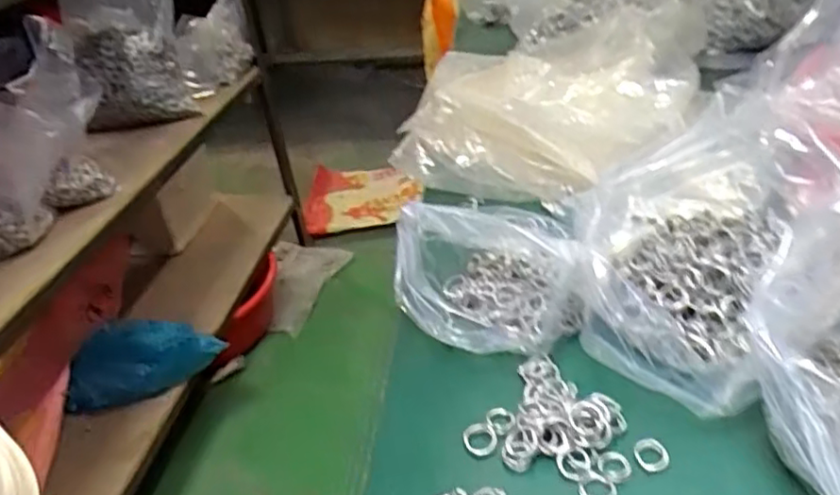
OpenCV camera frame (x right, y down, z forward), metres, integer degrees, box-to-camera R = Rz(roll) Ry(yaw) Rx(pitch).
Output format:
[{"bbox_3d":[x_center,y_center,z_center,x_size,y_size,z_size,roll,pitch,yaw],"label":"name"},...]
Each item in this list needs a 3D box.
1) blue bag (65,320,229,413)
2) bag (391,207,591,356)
[{"bbox_3d":[-0.528,0.210,1.212,0.274,0.119,0.119,-10,34,-3],"label":"blue bag"},{"bbox_3d":[0.053,0.019,0.512,0.142,0.081,0.126,-10,34,-5],"label":"bag"}]

